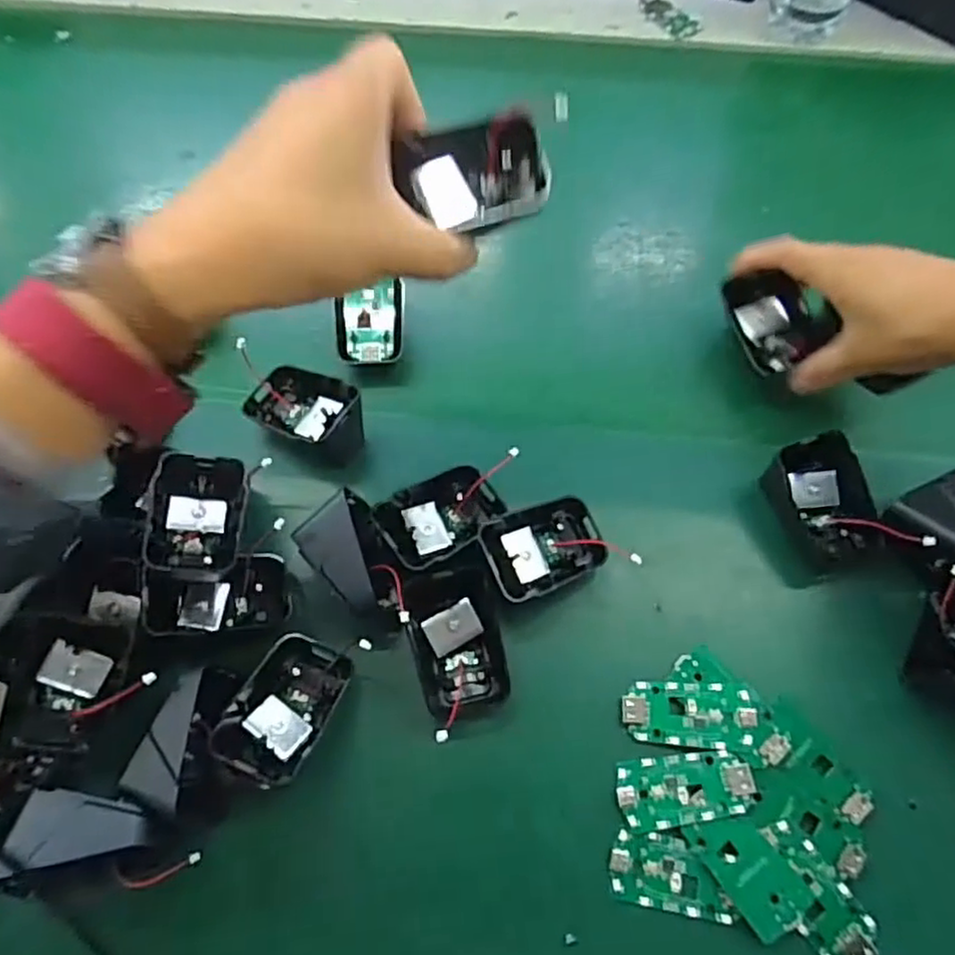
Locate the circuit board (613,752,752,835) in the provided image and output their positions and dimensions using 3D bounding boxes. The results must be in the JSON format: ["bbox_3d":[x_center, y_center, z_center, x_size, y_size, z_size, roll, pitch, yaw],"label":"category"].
[{"bbox_3d":[0.101,0.152,0.331,0.063,0.007,0.032,-6,64,-5],"label":"circuit board"}]

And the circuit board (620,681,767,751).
[{"bbox_3d":[0.110,0.120,0.344,0.069,0.008,0.032,6,63,1],"label":"circuit board"}]

